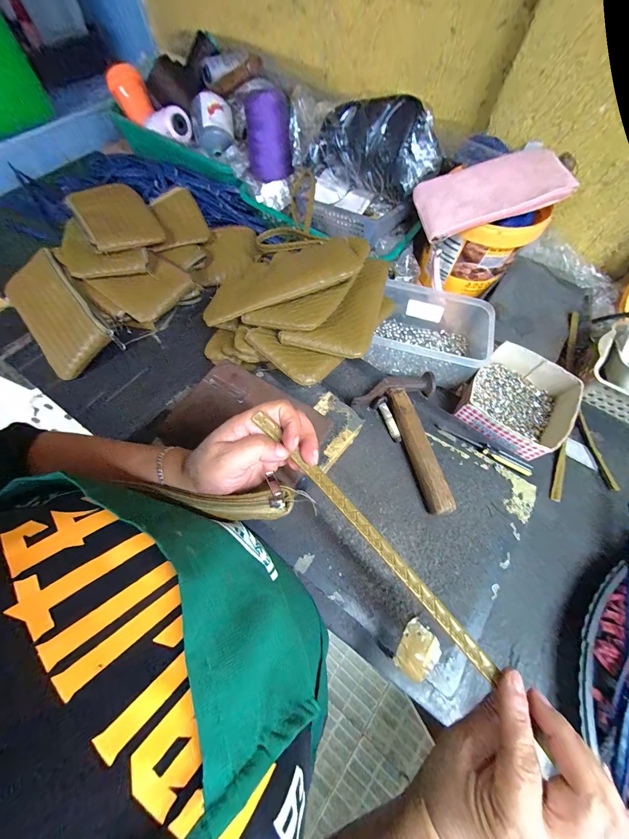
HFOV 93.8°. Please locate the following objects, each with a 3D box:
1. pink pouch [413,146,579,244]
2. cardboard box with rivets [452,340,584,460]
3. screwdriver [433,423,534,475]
[{"bbox_3d":[0.262,-0.349,0.448,0.203,0.016,0.104,-15,78,8],"label":"pink pouch"},{"bbox_3d":[0.300,-0.028,0.440,0.133,0.052,0.145,36,70,14],"label":"cardboard box with rivets"},{"bbox_3d":[0.235,0.039,0.413,0.131,0.015,0.014,31,68,12],"label":"screwdriver"}]

